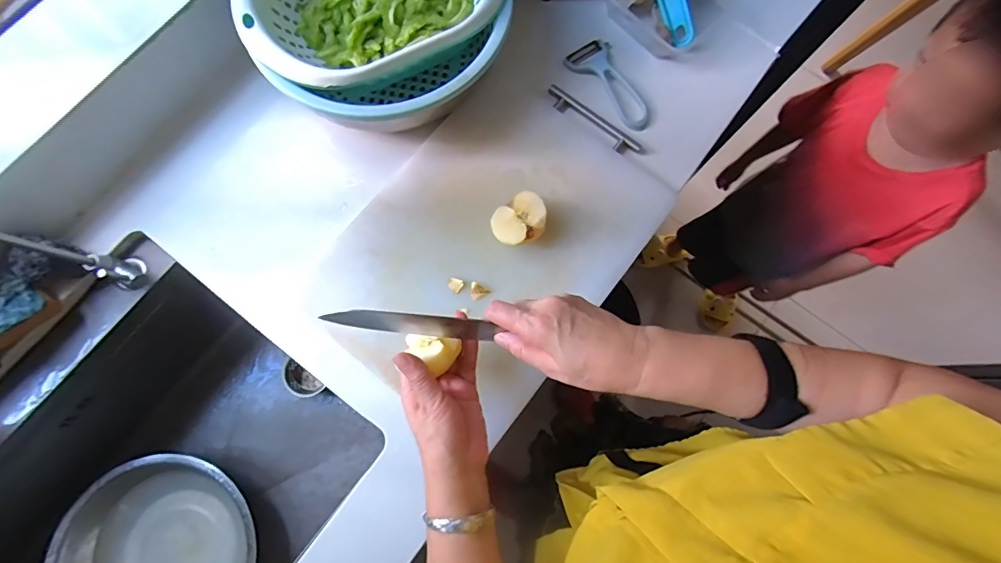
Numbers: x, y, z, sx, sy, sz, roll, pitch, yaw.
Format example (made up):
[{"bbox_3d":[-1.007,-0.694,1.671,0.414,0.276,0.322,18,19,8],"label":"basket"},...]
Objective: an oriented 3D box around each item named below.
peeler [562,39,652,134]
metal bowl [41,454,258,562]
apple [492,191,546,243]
[{"bbox_3d":[0.154,-0.267,0.599,0.062,0.023,0.141,-37,81,-8],"label":"peeler"},{"bbox_3d":[-0.482,0.398,0.649,0.267,0.084,0.267,-35,81,-7],"label":"metal bowl"},{"bbox_3d":[0.023,-0.068,0.524,0.065,0.035,0.055,-37,81,-8],"label":"apple"}]

